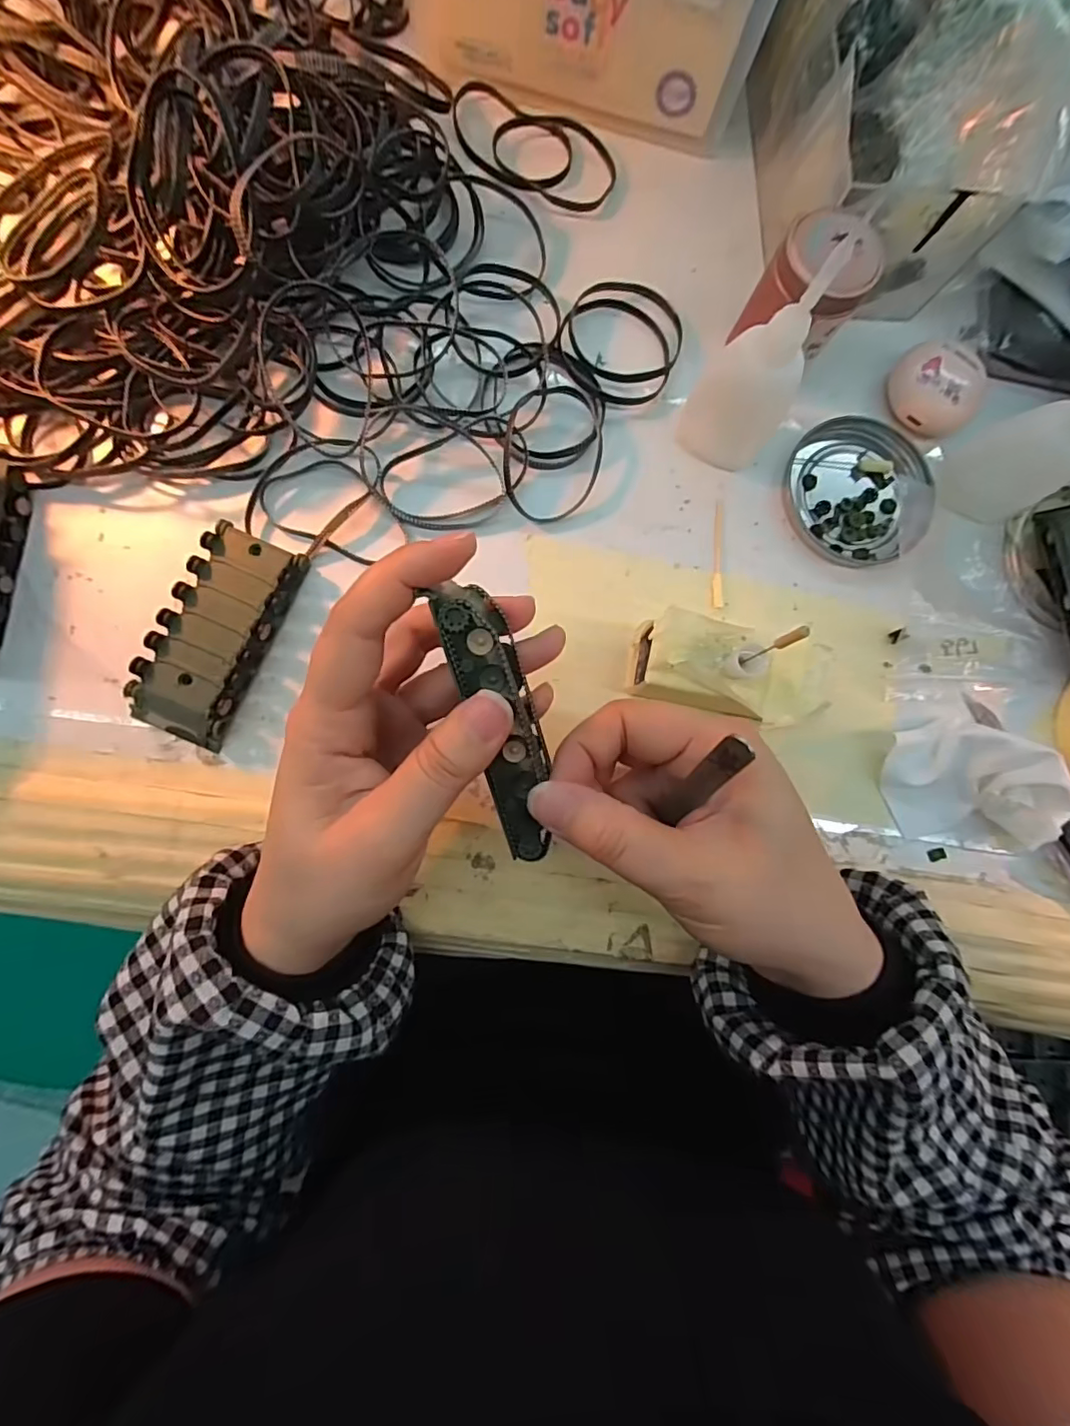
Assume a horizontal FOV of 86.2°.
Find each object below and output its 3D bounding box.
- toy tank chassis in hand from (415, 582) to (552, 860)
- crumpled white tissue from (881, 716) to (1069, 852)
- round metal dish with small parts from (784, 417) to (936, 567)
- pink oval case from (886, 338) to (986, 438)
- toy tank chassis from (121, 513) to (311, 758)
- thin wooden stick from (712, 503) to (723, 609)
[{"bbox_3d":[-0.011,0.002,0.200,0.026,0.047,0.094,-15,100,-6],"label":"toy tank chassis in hand"},{"bbox_3d":[0.214,0.034,0.275,0.079,0.033,0.060,3,82,-5],"label":"crumpled white tissue"},{"bbox_3d":[0.171,-0.116,0.303,0.073,0.011,0.076,1,83,-6],"label":"round metal dish with small parts"},{"bbox_3d":[0.214,-0.173,0.304,0.043,0.019,0.048,-19,85,-8],"label":"pink oval case"},{"bbox_3d":[-0.143,-0.035,0.260,0.046,0.017,0.096,25,81,-2],"label":"toy tank chassis"},{"bbox_3d":[0.094,-0.082,0.293,0.005,0.004,0.056,3,85,-5],"label":"thin wooden stick"}]

